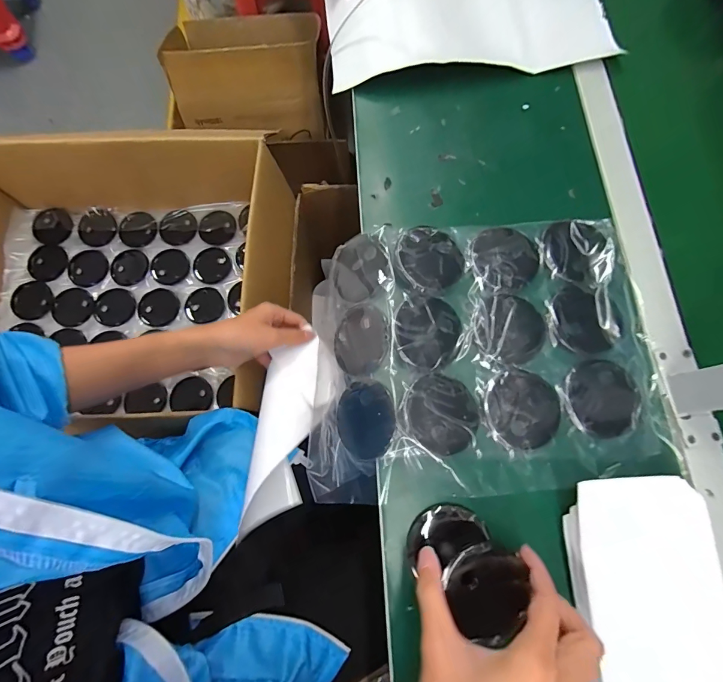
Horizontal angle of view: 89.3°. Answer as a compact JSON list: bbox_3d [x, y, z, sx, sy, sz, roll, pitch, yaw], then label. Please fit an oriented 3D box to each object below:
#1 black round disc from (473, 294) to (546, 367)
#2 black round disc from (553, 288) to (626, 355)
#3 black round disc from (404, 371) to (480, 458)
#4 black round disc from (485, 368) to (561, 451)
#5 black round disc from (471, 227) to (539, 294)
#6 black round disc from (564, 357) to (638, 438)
[{"bbox_3d":[0.156,-0.013,0.383,0.071,0.006,0.076,0,76,0],"label":"black round disc"},{"bbox_3d":[0.239,-0.024,0.387,0.067,0.006,0.071,0,76,0],"label":"black round disc"},{"bbox_3d":[0.079,0.070,0.353,0.070,0.015,0.074,0,76,0],"label":"black round disc"},{"bbox_3d":[0.161,0.067,0.363,0.072,0.004,0.076,0,76,0],"label":"black round disc"},{"bbox_3d":[0.160,-0.091,0.405,0.071,0.004,0.074,0,76,0],"label":"black round disc"},{"bbox_3d":[0.242,0.057,0.367,0.070,0.005,0.073,0,76,0],"label":"black round disc"}]

